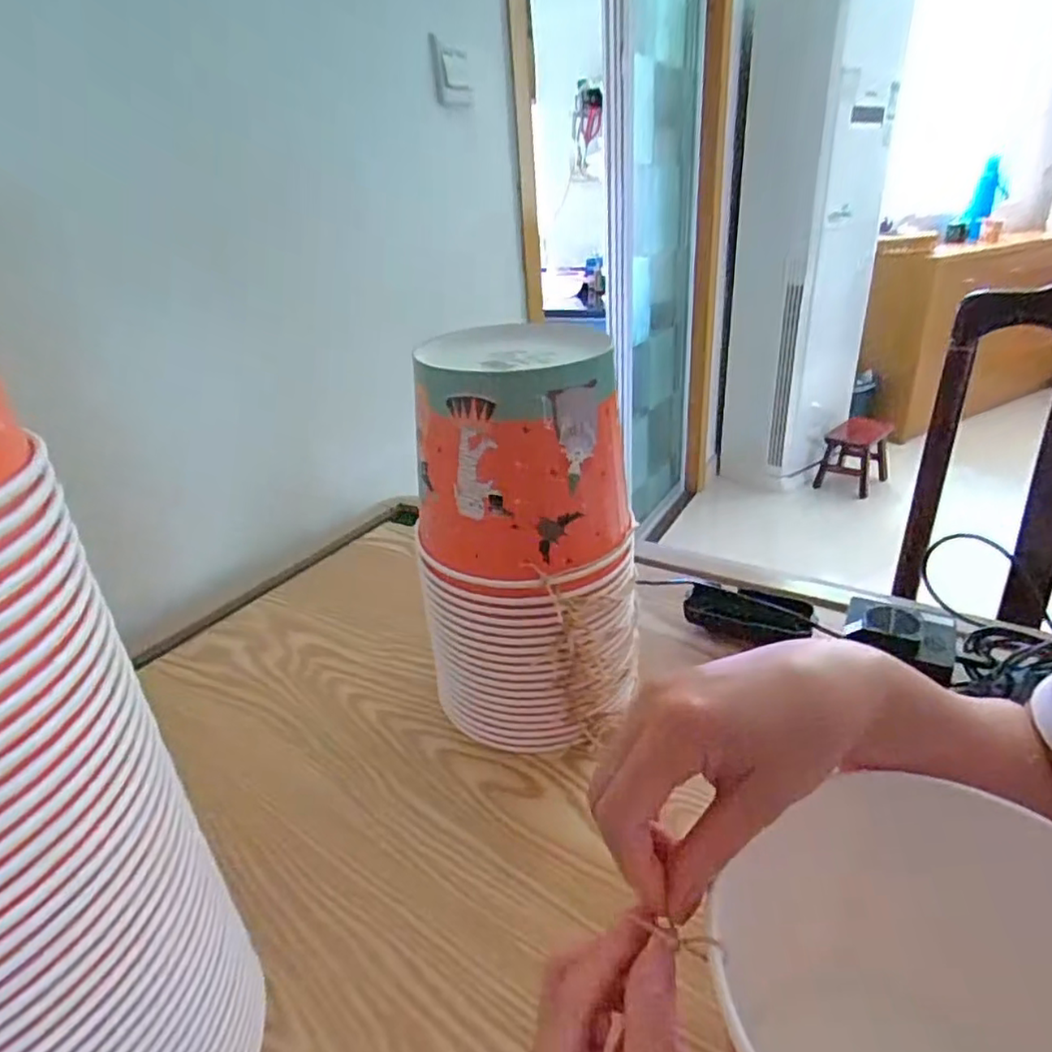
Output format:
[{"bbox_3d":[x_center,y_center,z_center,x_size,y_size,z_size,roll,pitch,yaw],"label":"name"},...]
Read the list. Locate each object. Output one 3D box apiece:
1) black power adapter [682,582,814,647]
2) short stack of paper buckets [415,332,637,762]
[{"bbox_3d":[0.199,0.078,0.576,0.106,0.036,0.034,7,29,21],"label":"black power adapter"},{"bbox_3d":[0.009,0.014,0.465,0.139,0.282,0.135,2,28,12],"label":"short stack of paper buckets"}]

